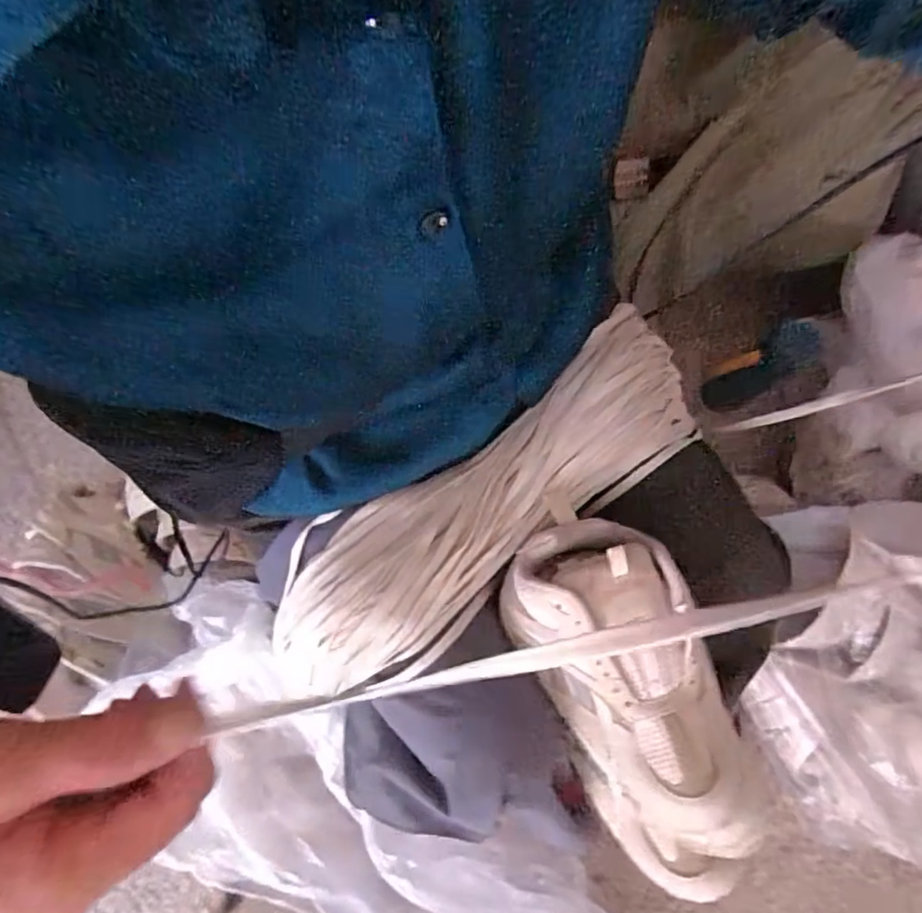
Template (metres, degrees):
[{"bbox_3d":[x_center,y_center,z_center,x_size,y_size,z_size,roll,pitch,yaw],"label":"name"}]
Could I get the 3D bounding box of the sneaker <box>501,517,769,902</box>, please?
[{"bbox_3d":[0.131,0.181,0.433,0.114,0.117,0.270,-28,81,-7],"label":"sneaker"}]

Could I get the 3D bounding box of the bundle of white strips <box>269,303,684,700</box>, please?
[{"bbox_3d":[0.023,0.033,0.444,0.391,0.046,0.117,-36,80,-10],"label":"bundle of white strips"}]

